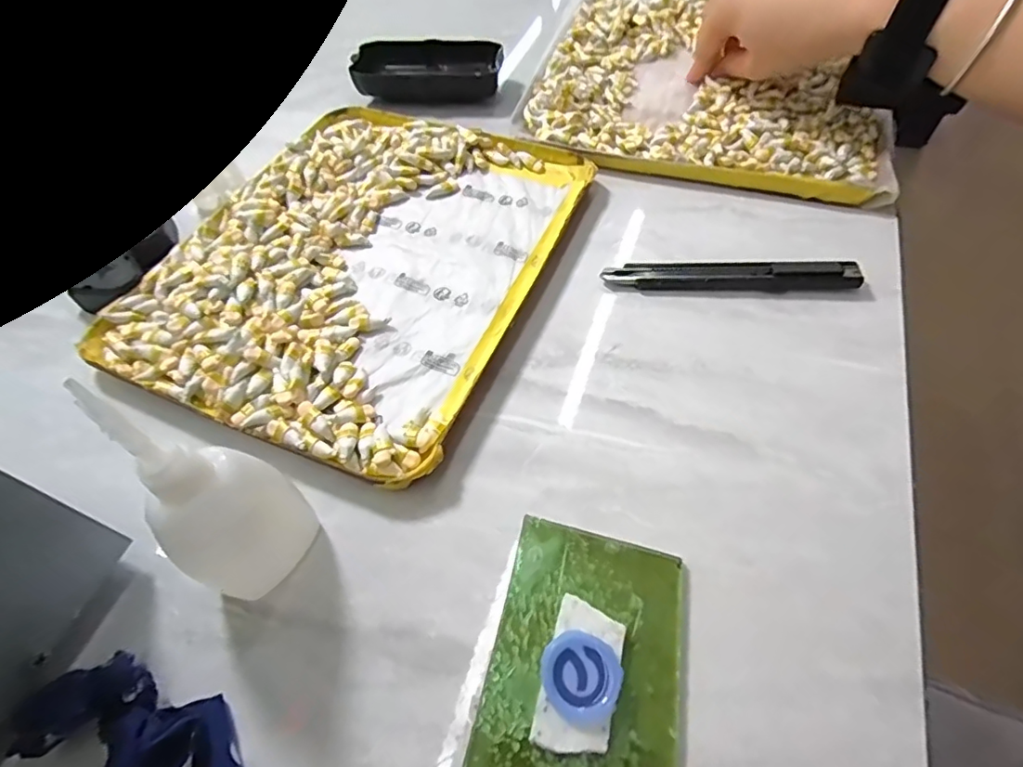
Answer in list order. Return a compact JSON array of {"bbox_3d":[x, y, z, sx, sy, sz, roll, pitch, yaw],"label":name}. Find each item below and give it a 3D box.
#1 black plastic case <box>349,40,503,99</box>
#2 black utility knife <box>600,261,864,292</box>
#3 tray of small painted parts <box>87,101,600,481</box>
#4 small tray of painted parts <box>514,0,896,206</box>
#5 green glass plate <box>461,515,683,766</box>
[{"bbox_3d":[-0.063,-0.240,0.413,0.108,0.024,0.052,-1,58,2],"label":"black plastic case"},{"bbox_3d":[0.117,-0.058,0.290,0.131,0.011,0.017,3,58,4],"label":"black utility knife"},{"bbox_3d":[-0.084,-0.077,0.304,0.190,0.017,0.239,19,61,14],"label":"tray of small painted parts"},{"bbox_3d":[0.139,-0.221,0.392,0.233,0.019,0.221,13,59,10],"label":"small tray of painted parts"},{"bbox_3d":[0.025,0.104,0.189,0.067,0.007,0.105,10,59,8],"label":"green glass plate"}]

